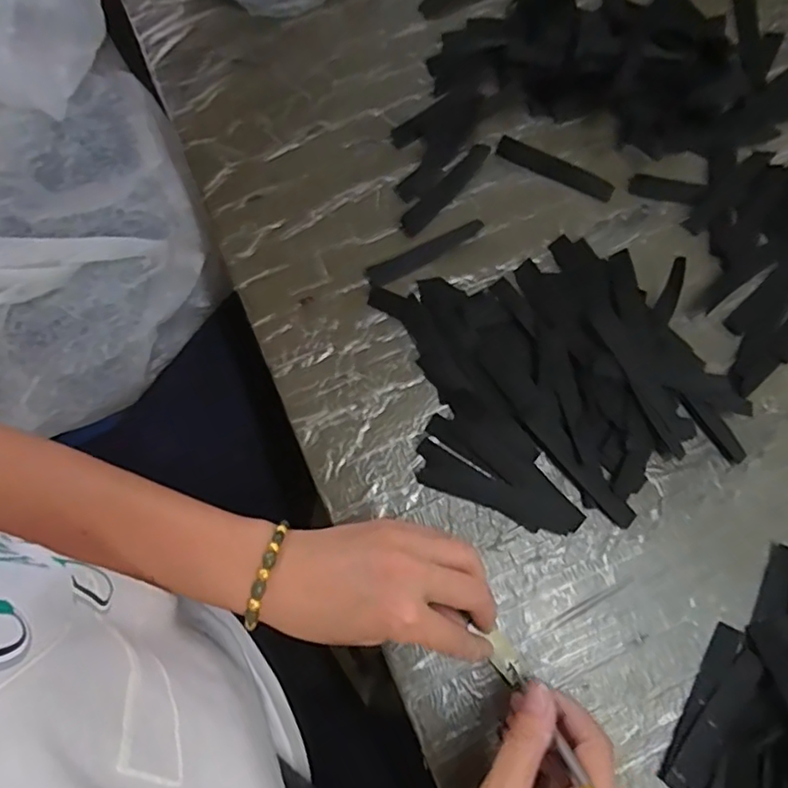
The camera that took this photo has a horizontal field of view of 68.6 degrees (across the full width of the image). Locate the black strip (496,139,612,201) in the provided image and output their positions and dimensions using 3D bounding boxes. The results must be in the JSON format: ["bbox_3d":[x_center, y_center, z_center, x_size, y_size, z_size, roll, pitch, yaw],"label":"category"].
[{"bbox_3d":[0.122,-0.170,0.434,0.090,0.007,0.019,25,77,6],"label":"black strip"}]

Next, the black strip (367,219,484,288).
[{"bbox_3d":[0.023,-0.101,0.413,0.092,0.007,0.016,-29,78,-7],"label":"black strip"}]

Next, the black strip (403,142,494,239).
[{"bbox_3d":[0.038,-0.151,0.424,0.015,0.004,0.094,41,79,9],"label":"black strip"}]

